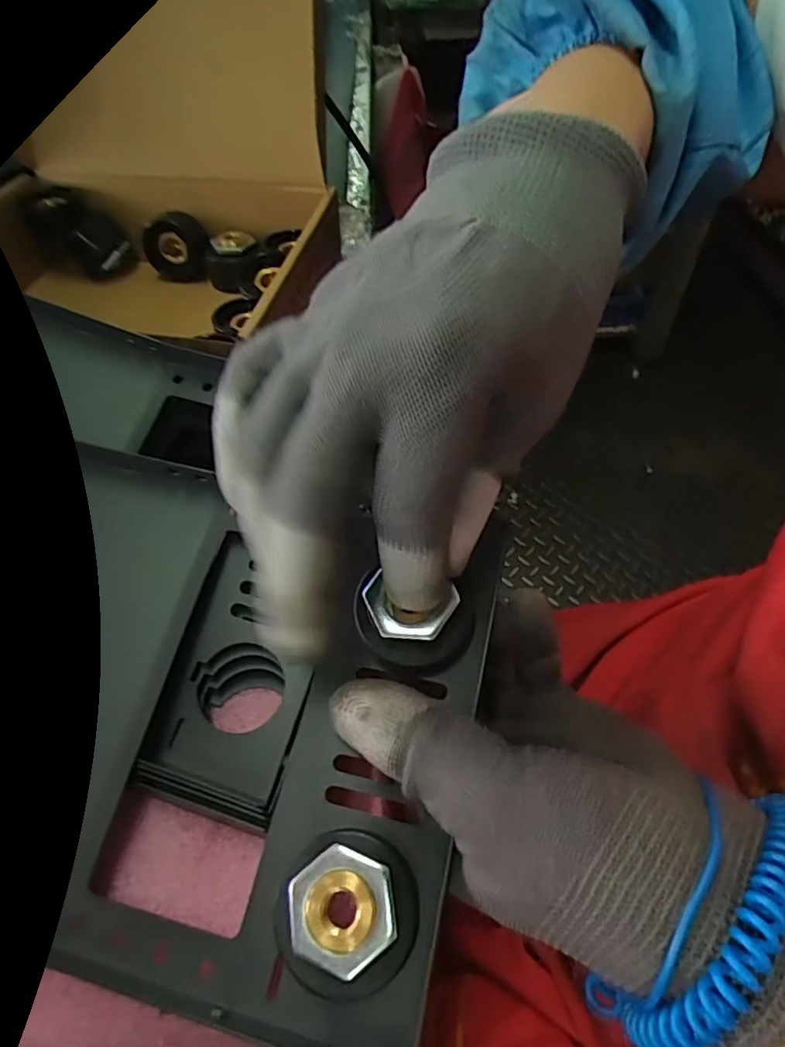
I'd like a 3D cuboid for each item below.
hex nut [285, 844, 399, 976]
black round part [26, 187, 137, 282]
[{"bbox_3d":[-0.013,0.099,0.158,0.028,0.006,0.026,16,53,14],"label":"hex nut"},{"bbox_3d":[-0.214,-0.199,0.420,0.054,0.047,0.054,-1,51,1],"label":"black round part"}]

